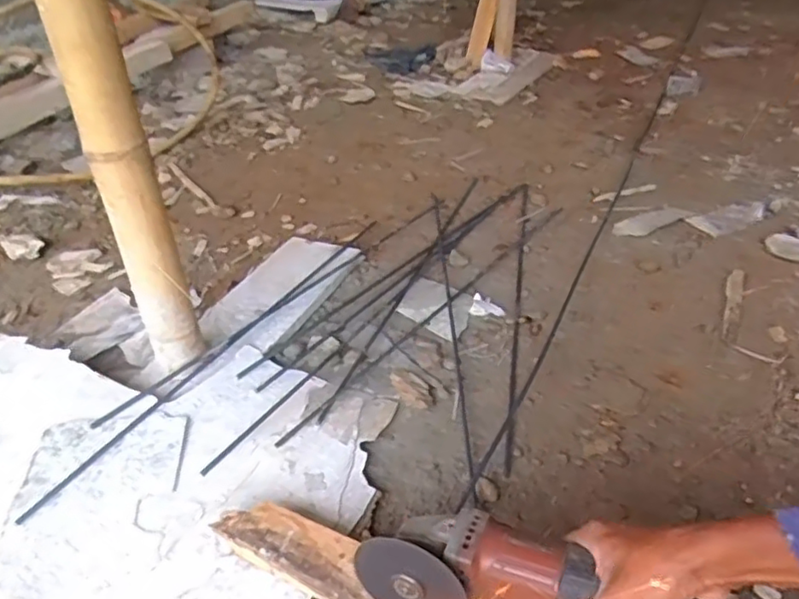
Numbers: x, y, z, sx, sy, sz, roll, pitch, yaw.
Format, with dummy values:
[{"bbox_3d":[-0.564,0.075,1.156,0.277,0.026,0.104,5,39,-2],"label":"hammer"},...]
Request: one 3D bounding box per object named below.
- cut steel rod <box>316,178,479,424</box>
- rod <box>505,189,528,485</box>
[{"bbox_3d":[0.032,-0.047,1.153,0.017,0.016,0.776,15,39,15],"label":"cut steel rod"},{"bbox_3d":[0.201,-0.011,1.098,0.014,0.014,0.773,8,38,7],"label":"rod"}]

